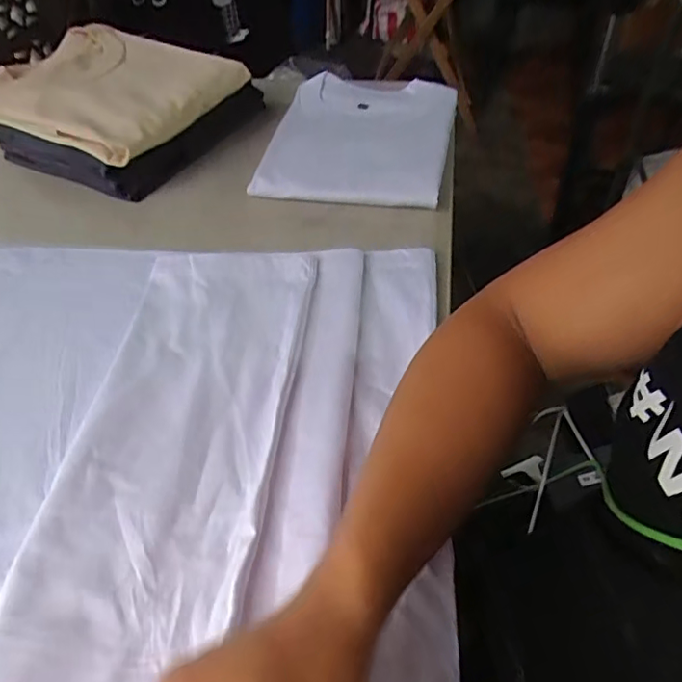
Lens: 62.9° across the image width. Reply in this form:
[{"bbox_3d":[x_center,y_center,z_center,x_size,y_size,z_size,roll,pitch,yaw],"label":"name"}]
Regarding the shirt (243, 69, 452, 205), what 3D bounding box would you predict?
[{"bbox_3d":[0.028,-0.248,0.646,0.191,0.019,0.239,9,50,11],"label":"shirt"}]

